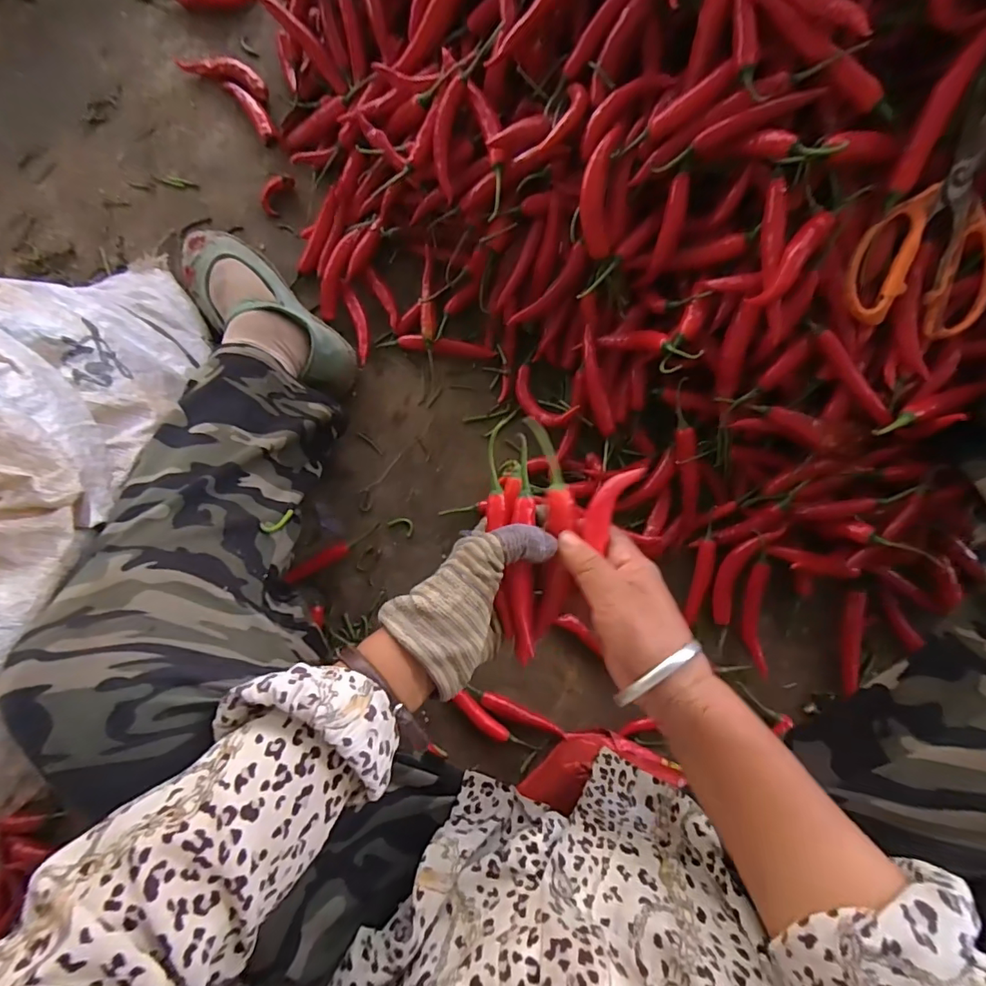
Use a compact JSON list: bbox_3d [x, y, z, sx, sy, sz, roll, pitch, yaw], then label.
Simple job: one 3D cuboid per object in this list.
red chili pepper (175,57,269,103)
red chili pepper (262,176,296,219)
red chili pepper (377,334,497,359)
[{"bbox_3d":[-0.301,-0.472,0.572,0.112,0.016,0.030,25,87,5],"label":"red chili pepper"},{"bbox_3d":[-0.242,-0.333,0.565,0.025,0.014,0.044,25,87,5],"label":"red chili pepper"},{"bbox_3d":[-0.060,-0.155,0.537,0.123,0.019,0.017,10,86,4],"label":"red chili pepper"}]

